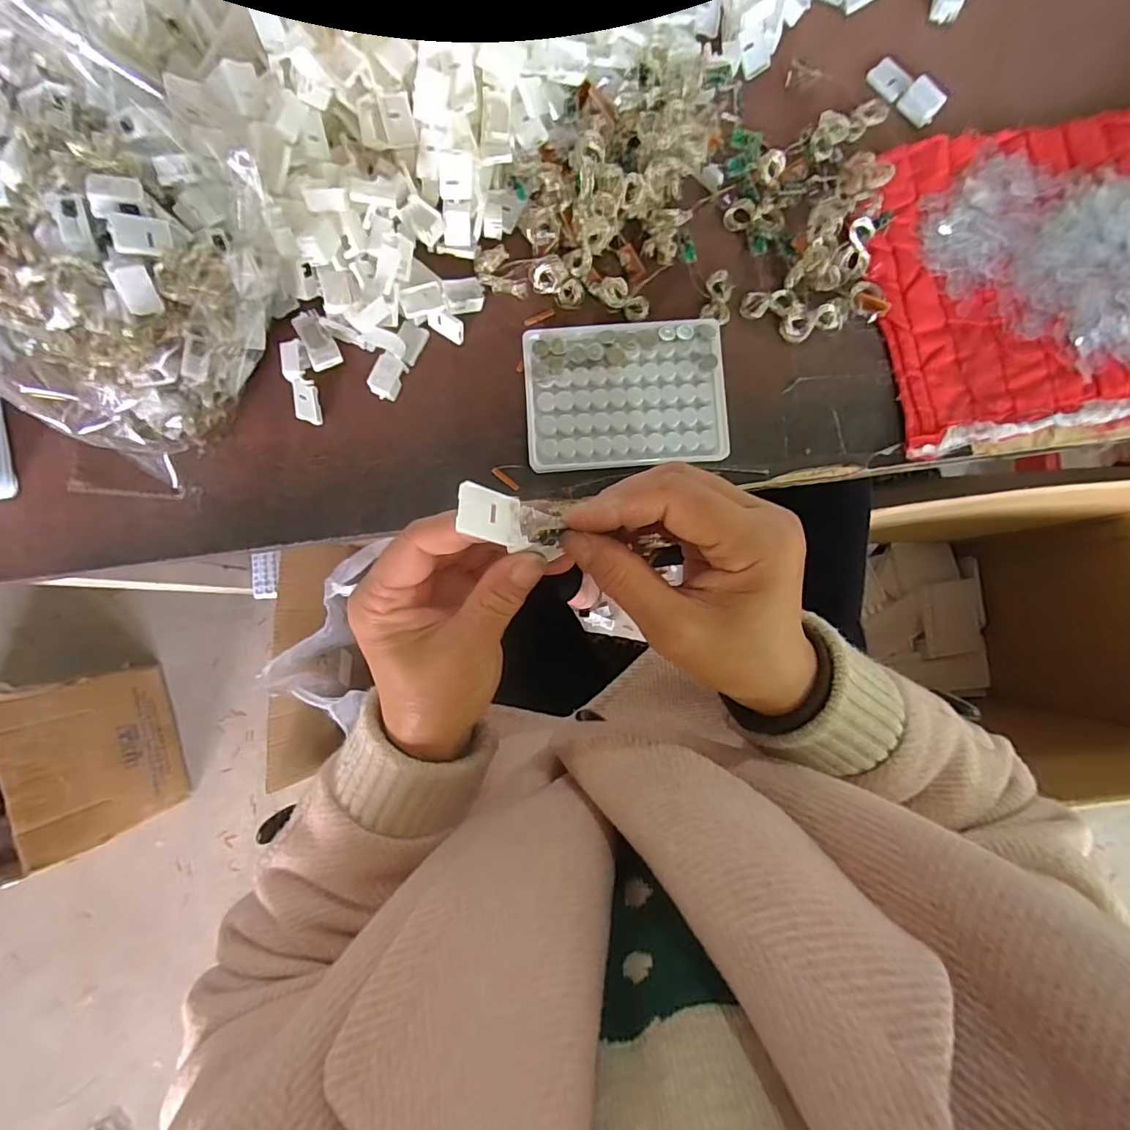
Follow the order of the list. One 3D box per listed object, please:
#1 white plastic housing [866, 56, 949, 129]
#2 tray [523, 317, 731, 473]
[{"bbox_3d":[0.242,-0.339,0.376,0.021,0.014,0.056,-42,87,-3],"label":"white plastic housing"},{"bbox_3d":[0.040,-0.113,0.354,0.129,0.019,0.095,-4,86,0],"label":"tray"}]

